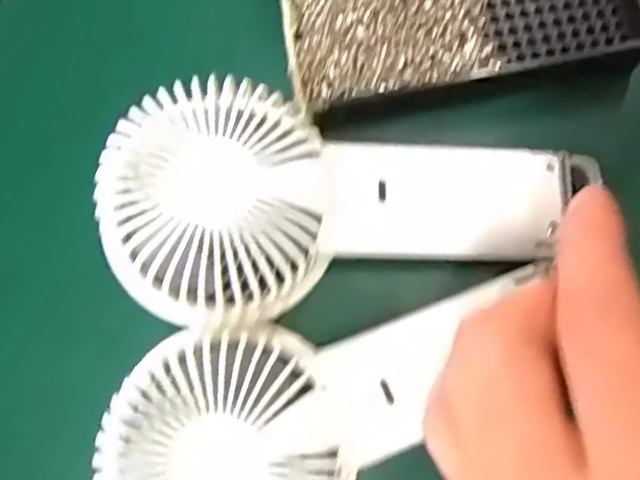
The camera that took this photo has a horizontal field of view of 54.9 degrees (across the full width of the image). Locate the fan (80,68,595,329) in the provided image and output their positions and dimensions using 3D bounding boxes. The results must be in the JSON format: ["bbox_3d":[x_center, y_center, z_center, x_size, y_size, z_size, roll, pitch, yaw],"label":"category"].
[{"bbox_3d":[0.011,-0.012,0.223,0.167,0.033,0.077,-1,79,-7],"label":"fan"}]

